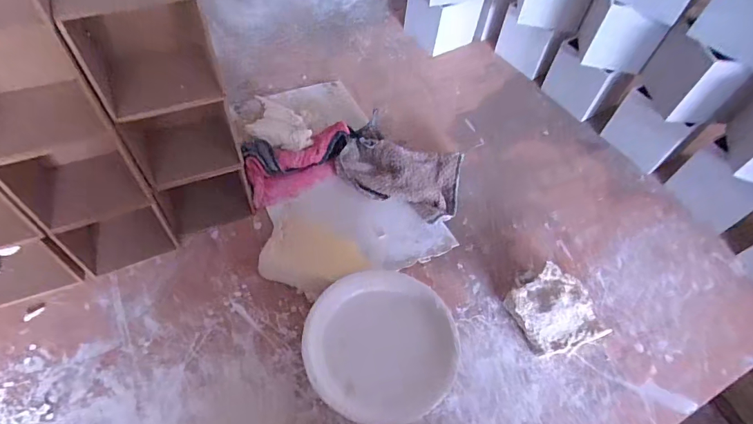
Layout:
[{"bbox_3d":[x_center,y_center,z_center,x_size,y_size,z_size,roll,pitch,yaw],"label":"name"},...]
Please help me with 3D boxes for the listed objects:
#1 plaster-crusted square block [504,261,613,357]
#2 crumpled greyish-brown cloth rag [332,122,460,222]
[{"bbox_3d":[0.231,0.126,0.558,0.108,0.038,0.115,-15,57,-16],"label":"plaster-crusted square block"},{"bbox_3d":[0.038,-0.063,0.671,0.193,0.042,0.127,22,55,10],"label":"crumpled greyish-brown cloth rag"}]

